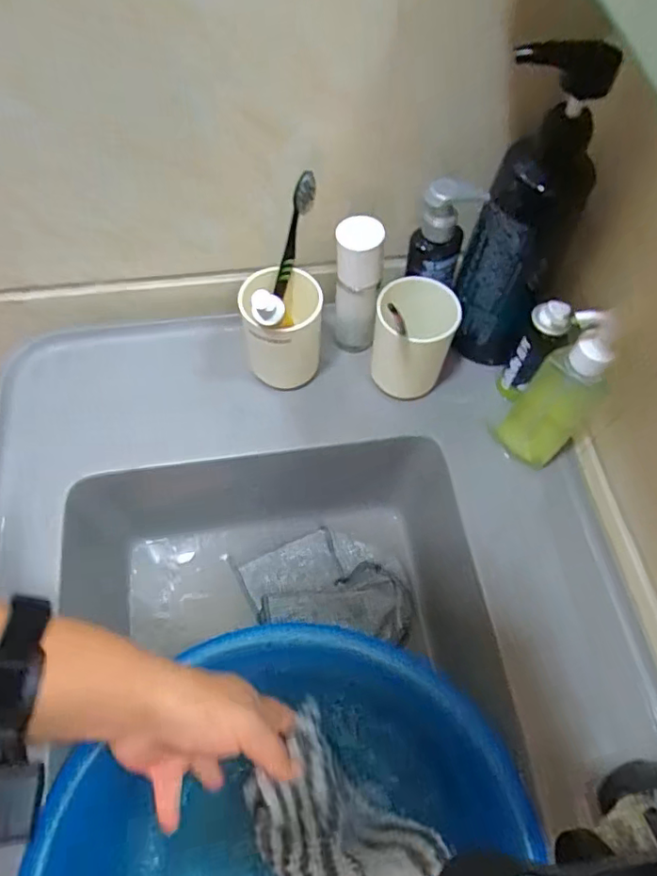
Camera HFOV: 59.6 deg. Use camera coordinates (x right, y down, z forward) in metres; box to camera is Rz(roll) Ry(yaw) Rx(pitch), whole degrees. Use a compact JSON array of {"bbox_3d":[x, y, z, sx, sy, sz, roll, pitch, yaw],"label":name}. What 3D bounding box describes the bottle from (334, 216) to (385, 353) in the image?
[{"bbox_3d":[0.023,-0.127,0.493,0.036,0.127,0.034,-7,63,-5],"label":"bottle"}]

